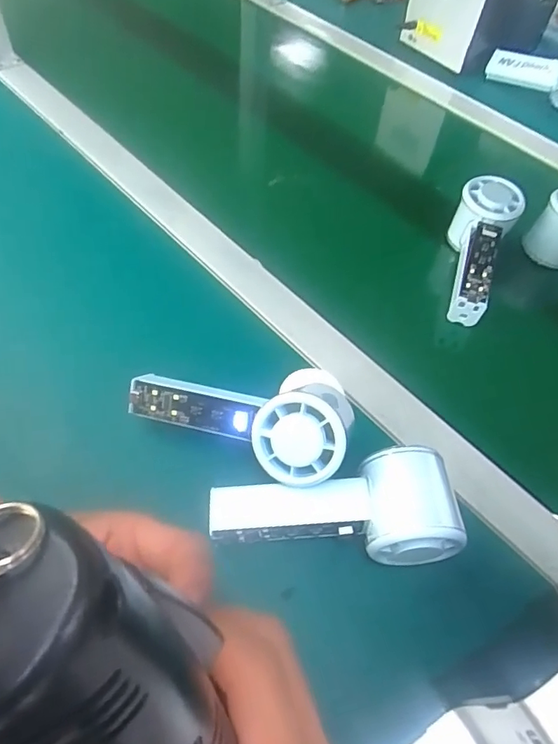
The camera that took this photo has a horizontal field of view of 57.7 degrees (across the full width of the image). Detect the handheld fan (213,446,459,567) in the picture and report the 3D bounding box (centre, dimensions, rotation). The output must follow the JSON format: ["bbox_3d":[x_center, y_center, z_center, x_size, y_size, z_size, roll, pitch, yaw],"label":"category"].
[{"bbox_3d":[0.032,0.088,0.318,0.144,0.059,0.056,-3,54,-1],"label":"handheld fan"}]

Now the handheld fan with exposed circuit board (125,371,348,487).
[{"bbox_3d":[-0.025,0.032,0.343,0.148,0.046,0.059,6,97,23],"label":"handheld fan with exposed circuit board"}]

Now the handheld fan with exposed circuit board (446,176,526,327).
[{"bbox_3d":[0.185,-0.109,0.476,0.054,0.050,0.146,15,70,11],"label":"handheld fan with exposed circuit board"}]

